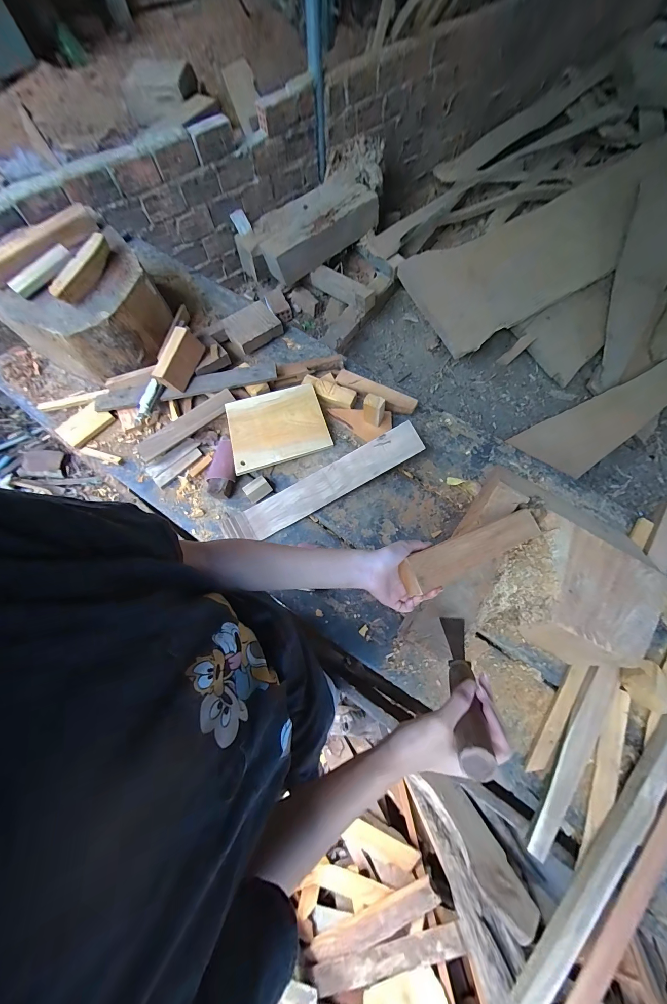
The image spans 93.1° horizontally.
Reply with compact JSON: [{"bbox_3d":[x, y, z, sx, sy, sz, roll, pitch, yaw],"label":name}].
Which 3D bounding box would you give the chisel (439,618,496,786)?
[{"bbox_3d":[0.160,0.209,0.401,0.040,0.267,0.041,33,102,12],"label":"chisel"}]

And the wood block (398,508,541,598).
[{"bbox_3d":[0.232,0.067,0.492,0.323,0.020,0.051,-13,67,-32],"label":"wood block"}]

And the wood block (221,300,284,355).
[{"bbox_3d":[-0.241,-0.511,0.926,0.146,0.052,0.112,-35,73,-12],"label":"wood block"}]

